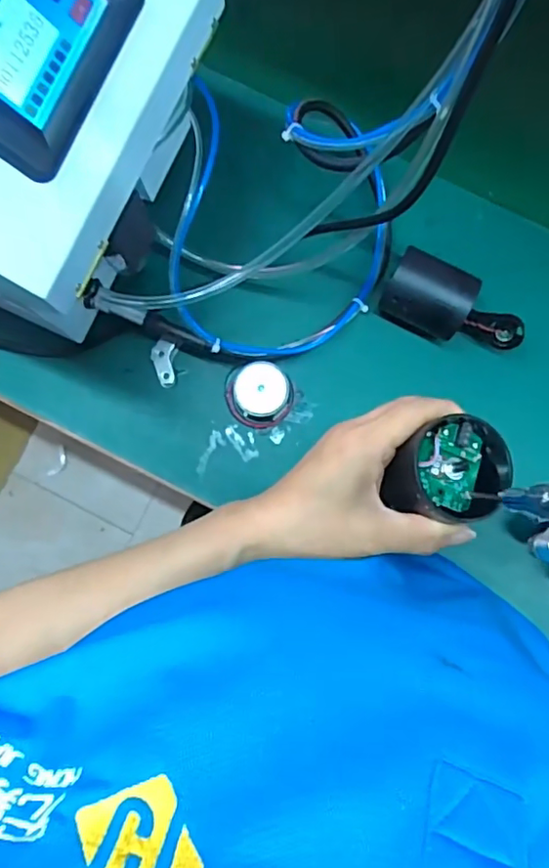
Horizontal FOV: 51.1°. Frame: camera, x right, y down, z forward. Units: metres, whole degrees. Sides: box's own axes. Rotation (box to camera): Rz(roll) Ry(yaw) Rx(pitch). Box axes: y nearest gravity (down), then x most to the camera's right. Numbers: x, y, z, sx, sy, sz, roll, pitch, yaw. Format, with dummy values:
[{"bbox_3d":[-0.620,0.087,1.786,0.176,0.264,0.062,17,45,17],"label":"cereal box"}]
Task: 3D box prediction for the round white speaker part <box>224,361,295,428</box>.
[{"bbox_3d":[-0.013,-0.032,0.470,0.056,0.034,0.050,-1,83,0],"label":"round white speaker part"}]

